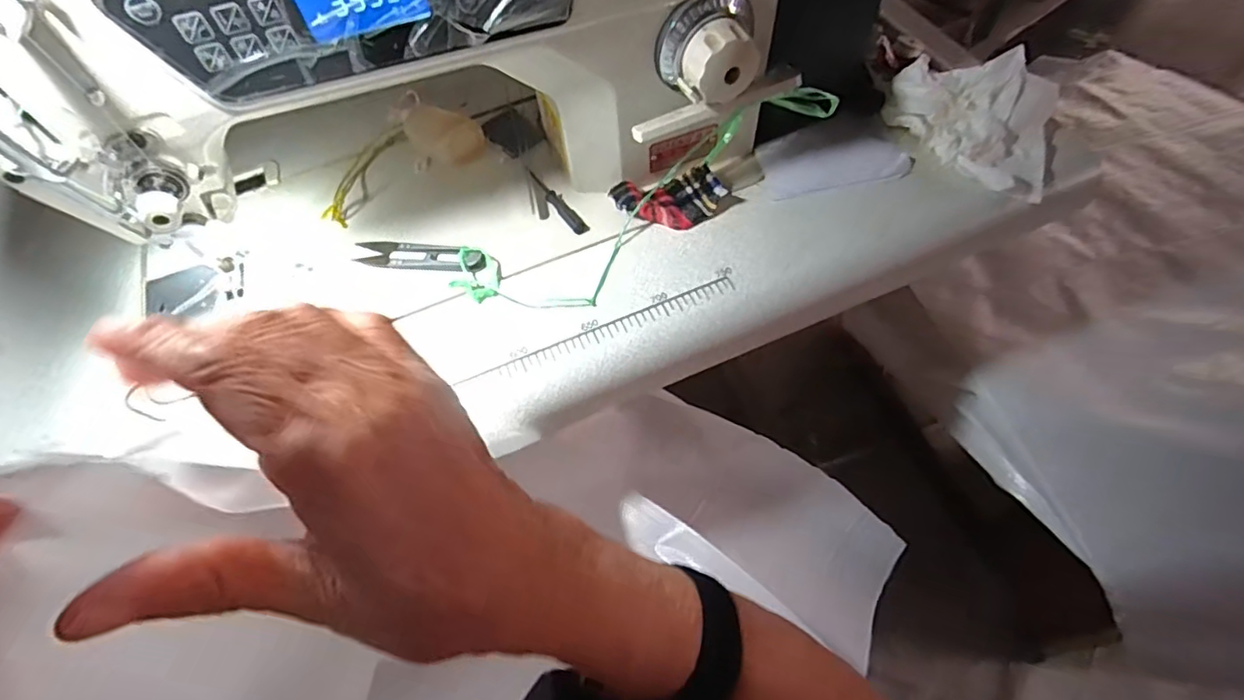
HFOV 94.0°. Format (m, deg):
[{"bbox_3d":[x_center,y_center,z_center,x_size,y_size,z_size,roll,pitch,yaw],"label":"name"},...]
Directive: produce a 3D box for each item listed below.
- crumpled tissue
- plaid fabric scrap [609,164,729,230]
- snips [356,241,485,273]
[{"bbox_3d":[0.264,-0.172,0.424,0.085,0.043,0.123,-38,64,-16],"label":"crumpled tissue"},{"bbox_3d":[0.035,-0.110,0.423,0.079,0.019,0.045,-13,60,-3],"label":"plaid fabric scrap"},{"bbox_3d":[-0.145,-0.070,0.418,0.099,0.010,0.024,6,61,8],"label":"snips"}]

